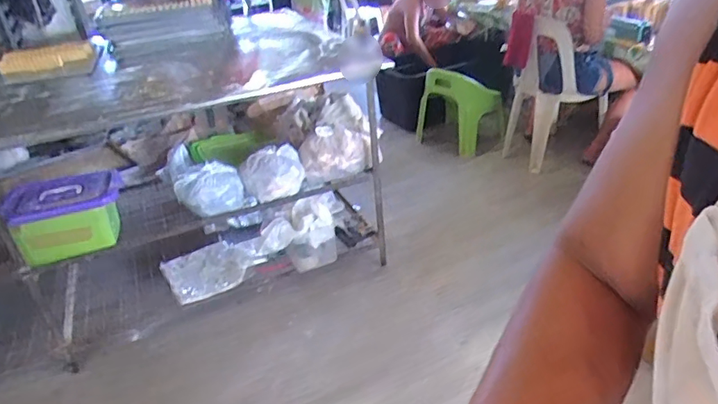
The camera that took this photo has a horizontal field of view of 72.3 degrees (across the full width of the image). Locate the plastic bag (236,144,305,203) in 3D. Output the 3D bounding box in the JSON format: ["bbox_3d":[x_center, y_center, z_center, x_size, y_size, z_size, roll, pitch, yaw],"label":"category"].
[{"bbox_3d":[-0.309,-0.103,1.749,0.222,0.134,0.147,-10,31,-9],"label":"plastic bag"}]

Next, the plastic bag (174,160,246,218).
[{"bbox_3d":[-0.509,-0.043,1.687,0.211,0.135,0.173,-17,33,-21],"label":"plastic bag"}]

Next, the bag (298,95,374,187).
[{"bbox_3d":[-0.086,-0.223,1.836,0.278,0.228,0.172,-16,33,-18],"label":"bag"}]

